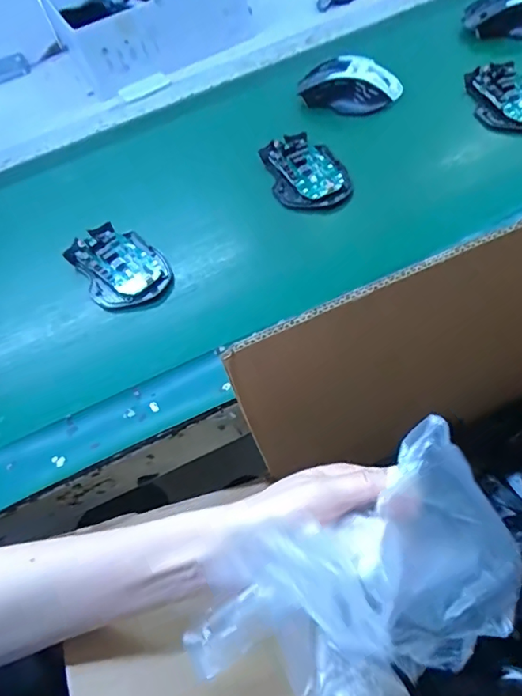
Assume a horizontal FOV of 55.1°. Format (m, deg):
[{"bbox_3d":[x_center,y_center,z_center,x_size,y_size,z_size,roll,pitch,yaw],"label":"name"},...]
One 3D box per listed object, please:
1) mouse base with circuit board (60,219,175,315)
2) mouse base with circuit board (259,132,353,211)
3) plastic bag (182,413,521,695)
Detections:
[{"bbox_3d":[-0.130,-0.073,0.471,0.072,0.029,0.114,-28,54,-17],"label":"mouse base with circuit board"},{"bbox_3d":[0.045,-0.175,0.498,0.069,0.026,0.099,-16,51,-8],"label":"mouse base with circuit board"},{"bbox_3d":[0.055,0.121,0.246,0.171,0.097,0.093,-19,51,-10],"label":"plastic bag"}]

